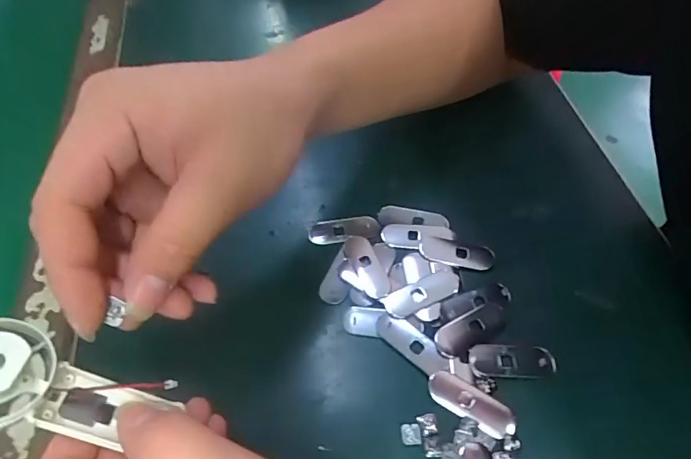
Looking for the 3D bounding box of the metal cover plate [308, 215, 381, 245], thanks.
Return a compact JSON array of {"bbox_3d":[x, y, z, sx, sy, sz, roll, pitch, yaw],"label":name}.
[{"bbox_3d":[-0.001,-0.001,0.323,0.049,0.004,0.020,-4,57,-1],"label":"metal cover plate"}]

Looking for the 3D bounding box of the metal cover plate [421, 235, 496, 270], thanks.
[{"bbox_3d":[0.077,0.016,0.312,0.050,0.005,0.020,7,57,7],"label":"metal cover plate"}]

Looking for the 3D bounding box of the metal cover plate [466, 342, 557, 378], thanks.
[{"bbox_3d":[0.100,0.079,0.271,0.049,0.004,0.020,0,57,2],"label":"metal cover plate"}]

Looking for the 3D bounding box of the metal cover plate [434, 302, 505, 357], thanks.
[{"bbox_3d":[0.079,0.060,0.281,0.049,0.004,0.019,-29,61,-16],"label":"metal cover plate"}]

